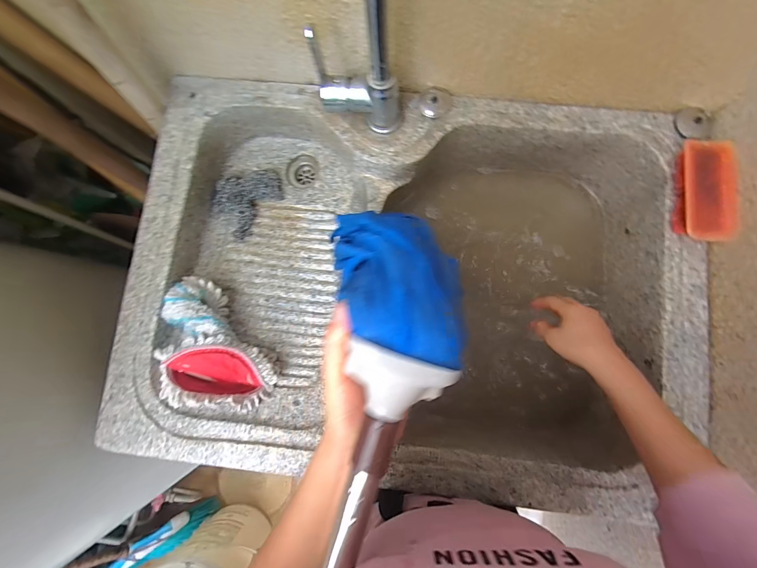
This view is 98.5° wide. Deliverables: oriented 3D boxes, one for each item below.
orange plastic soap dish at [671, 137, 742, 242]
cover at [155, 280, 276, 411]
[{"bbox_3d":[0.424,-0.121,0.430,0.063,0.037,0.132,5,83,3],"label":"orange plastic soap dish"},{"bbox_3d":[-0.243,0.097,0.451,0.127,0.058,0.203,-41,83,-3],"label":"cover"}]

